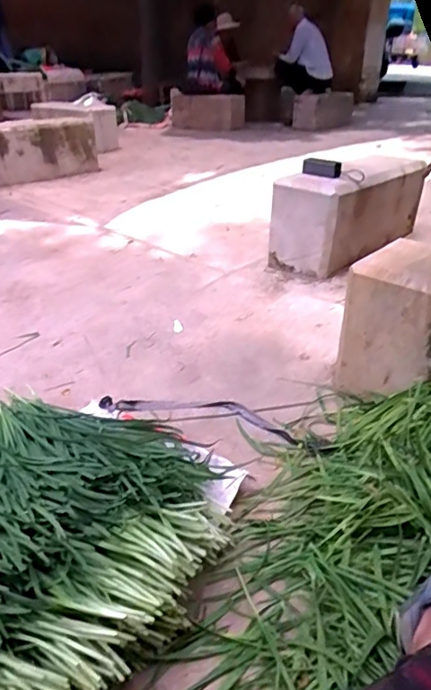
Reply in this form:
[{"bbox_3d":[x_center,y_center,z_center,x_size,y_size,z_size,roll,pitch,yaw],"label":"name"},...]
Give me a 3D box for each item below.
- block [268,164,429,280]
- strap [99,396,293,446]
[{"bbox_3d":[0.479,-0.480,1.859,0.276,0.313,0.610,25,38,36],"label":"block"},{"bbox_3d":[-0.034,0.145,1.133,0.428,0.028,0.099,8,33,17],"label":"strap"}]

